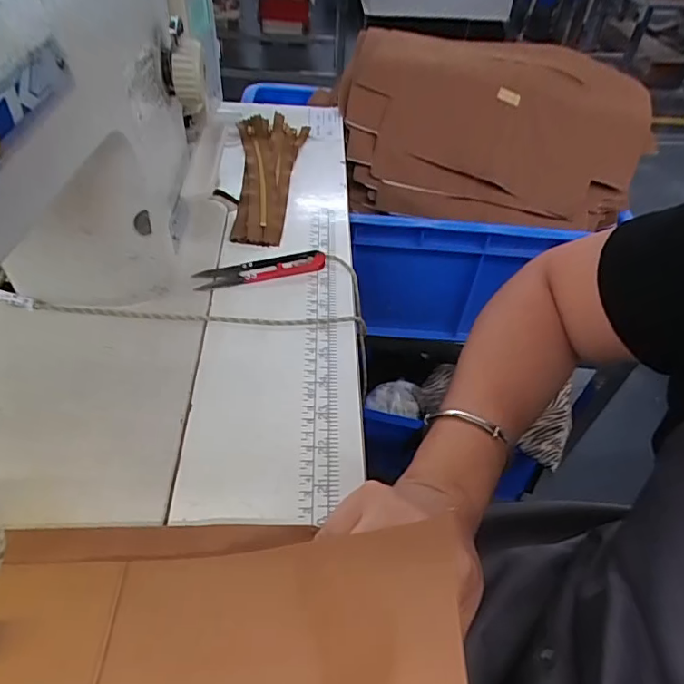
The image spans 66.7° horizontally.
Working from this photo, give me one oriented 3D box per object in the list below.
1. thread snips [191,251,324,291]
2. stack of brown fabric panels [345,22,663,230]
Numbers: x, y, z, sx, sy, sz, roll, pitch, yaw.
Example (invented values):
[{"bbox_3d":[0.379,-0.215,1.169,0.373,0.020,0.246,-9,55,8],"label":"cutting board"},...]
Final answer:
[{"bbox_3d":[-0.067,-0.062,0.431,0.105,0.012,0.023,-10,50,-15],"label":"thread snips"},{"bbox_3d":[0.197,-0.276,0.682,0.385,0.159,0.190,6,47,0],"label":"stack of brown fabric panels"}]

